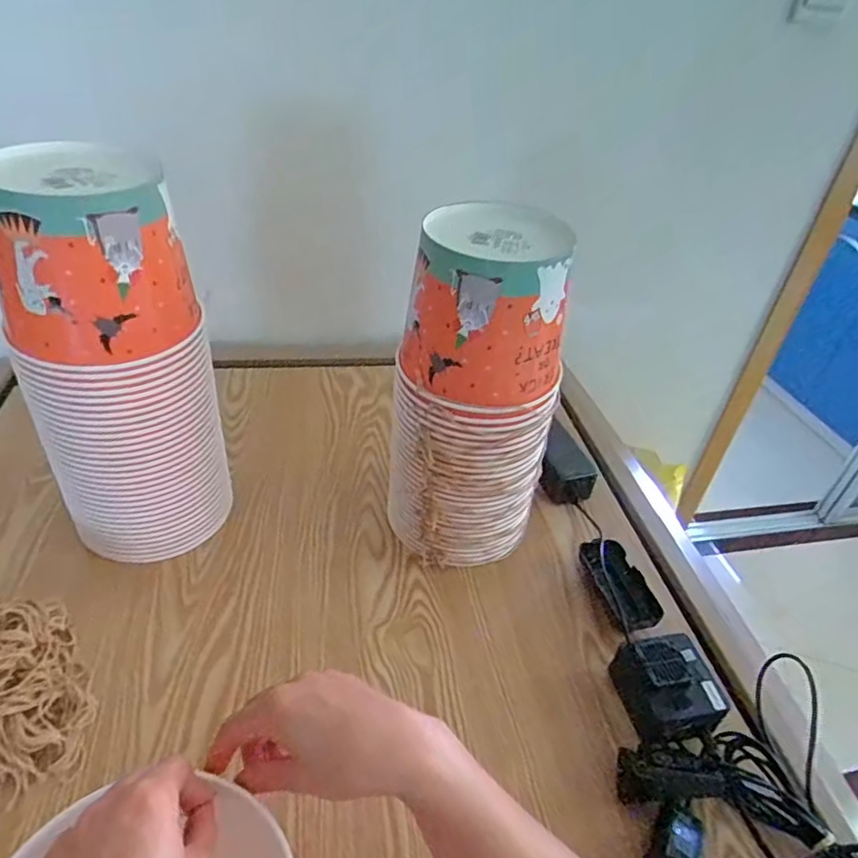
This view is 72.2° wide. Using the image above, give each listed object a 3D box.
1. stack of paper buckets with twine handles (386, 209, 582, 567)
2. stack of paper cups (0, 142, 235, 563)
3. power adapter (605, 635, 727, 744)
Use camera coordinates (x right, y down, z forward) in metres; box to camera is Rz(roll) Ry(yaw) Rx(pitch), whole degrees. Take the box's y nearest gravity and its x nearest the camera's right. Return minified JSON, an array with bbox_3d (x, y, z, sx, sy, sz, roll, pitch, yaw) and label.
[{"bbox_3d":[0.047,-0.021,0.599,0.161,0.352,0.143,12,38,7],"label":"stack of paper buckets with twine handles"},{"bbox_3d":[-0.283,-0.041,0.547,0.138,0.380,0.136,9,38,3],"label":"stack of paper cups"},{"bbox_3d":[0.211,0.232,0.525,0.074,0.055,0.078,-3,39,-12],"label":"power adapter"}]

